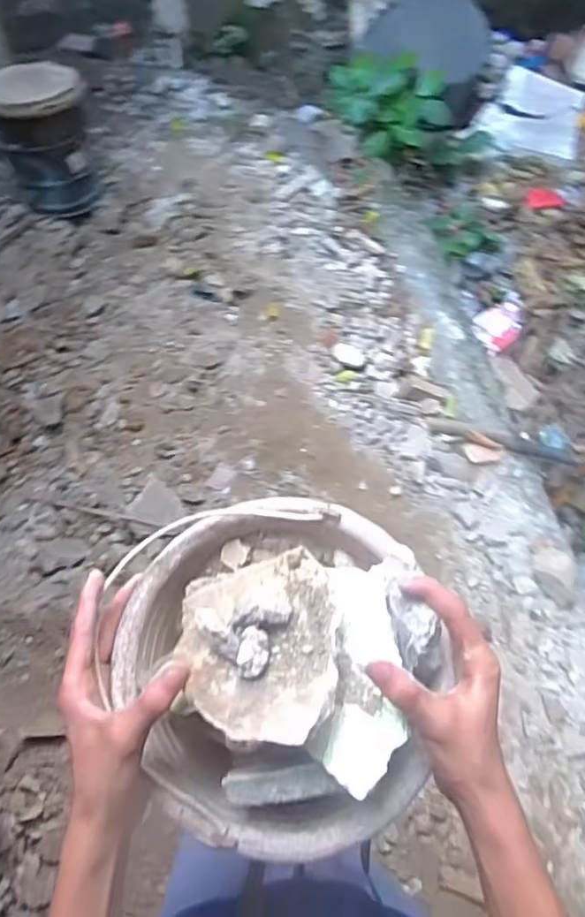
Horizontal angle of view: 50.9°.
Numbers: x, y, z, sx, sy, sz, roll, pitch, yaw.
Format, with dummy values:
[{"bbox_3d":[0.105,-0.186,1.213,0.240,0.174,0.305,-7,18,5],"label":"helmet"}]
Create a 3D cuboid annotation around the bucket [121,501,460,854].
[{"bbox_3d":[-0.007,0.141,0.434,0.218,0.108,0.242,-26,70,-14],"label":"bucket"}]

